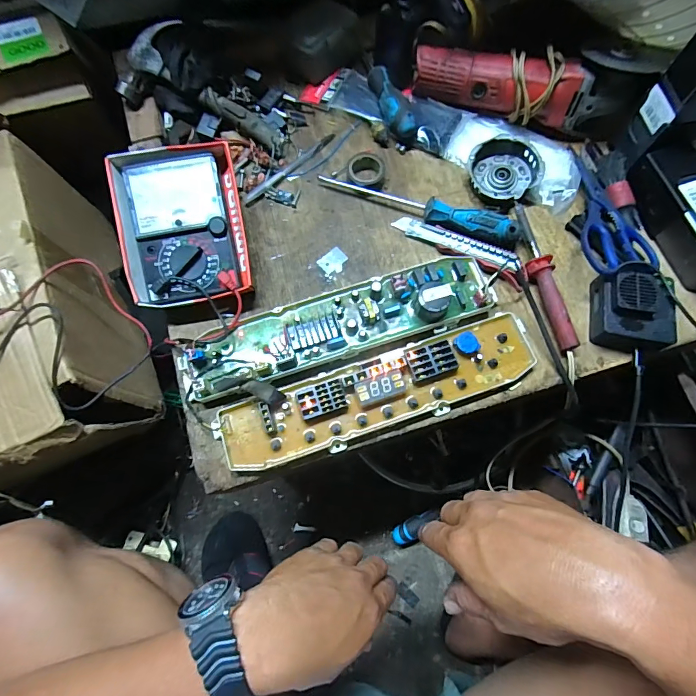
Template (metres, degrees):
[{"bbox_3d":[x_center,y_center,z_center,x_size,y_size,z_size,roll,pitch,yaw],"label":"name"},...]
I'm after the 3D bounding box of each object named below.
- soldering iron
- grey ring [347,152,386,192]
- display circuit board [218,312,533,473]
[{"bbox_3d":[0.220,-0.082,0.463,0.026,0.027,0.179,-15,73,-4],"label":"soldering iron"},{"bbox_3d":[0.023,-0.224,0.512,0.047,0.025,0.041,4,73,2],"label":"grey ring"},{"bbox_3d":[0.034,0.047,0.426,0.336,0.020,0.075,-18,73,-5],"label":"display circuit board"}]

